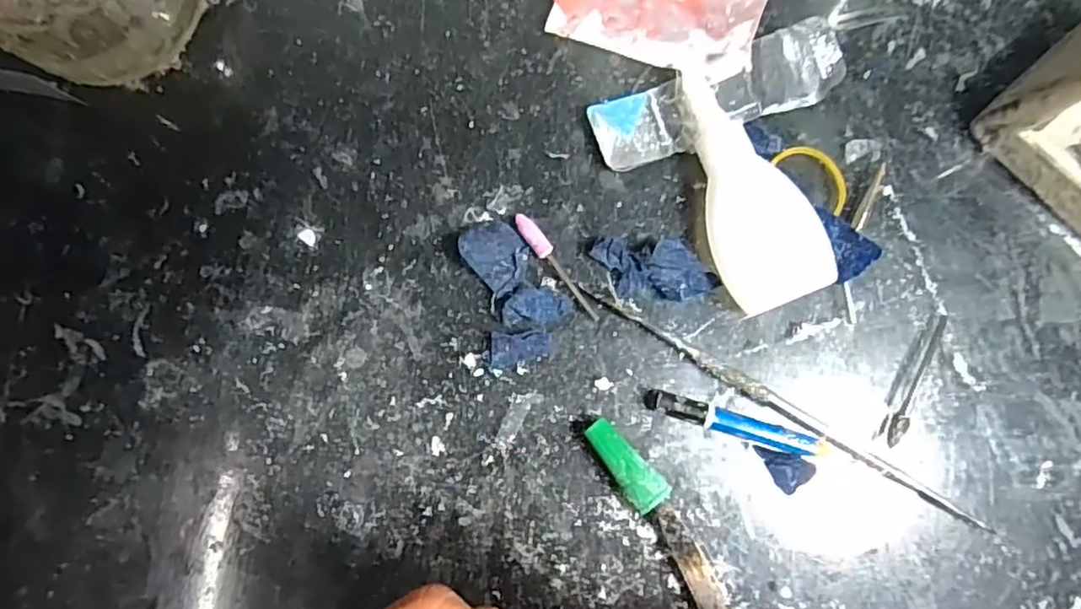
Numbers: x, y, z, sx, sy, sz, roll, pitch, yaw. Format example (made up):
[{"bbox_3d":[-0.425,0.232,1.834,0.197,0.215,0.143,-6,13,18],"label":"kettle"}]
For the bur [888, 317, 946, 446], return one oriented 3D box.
[{"bbox_3d":[0.128,0.025,0.218,0.006,0.004,0.048,26,85,6],"label":"bur"}]

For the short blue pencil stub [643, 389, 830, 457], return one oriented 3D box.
[{"bbox_3d":[0.066,0.041,0.218,0.060,0.008,0.008,16,84,5],"label":"short blue pencil stub"}]

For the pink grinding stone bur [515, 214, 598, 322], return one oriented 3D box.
[{"bbox_3d":[0.006,-0.013,0.229,0.006,0.005,0.045,-37,83,-2],"label":"pink grinding stone bur"}]

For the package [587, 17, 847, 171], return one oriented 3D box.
[{"bbox_3d":[0.061,-0.073,0.229,0.086,0.016,0.026,-20,83,1],"label":"package"}]

